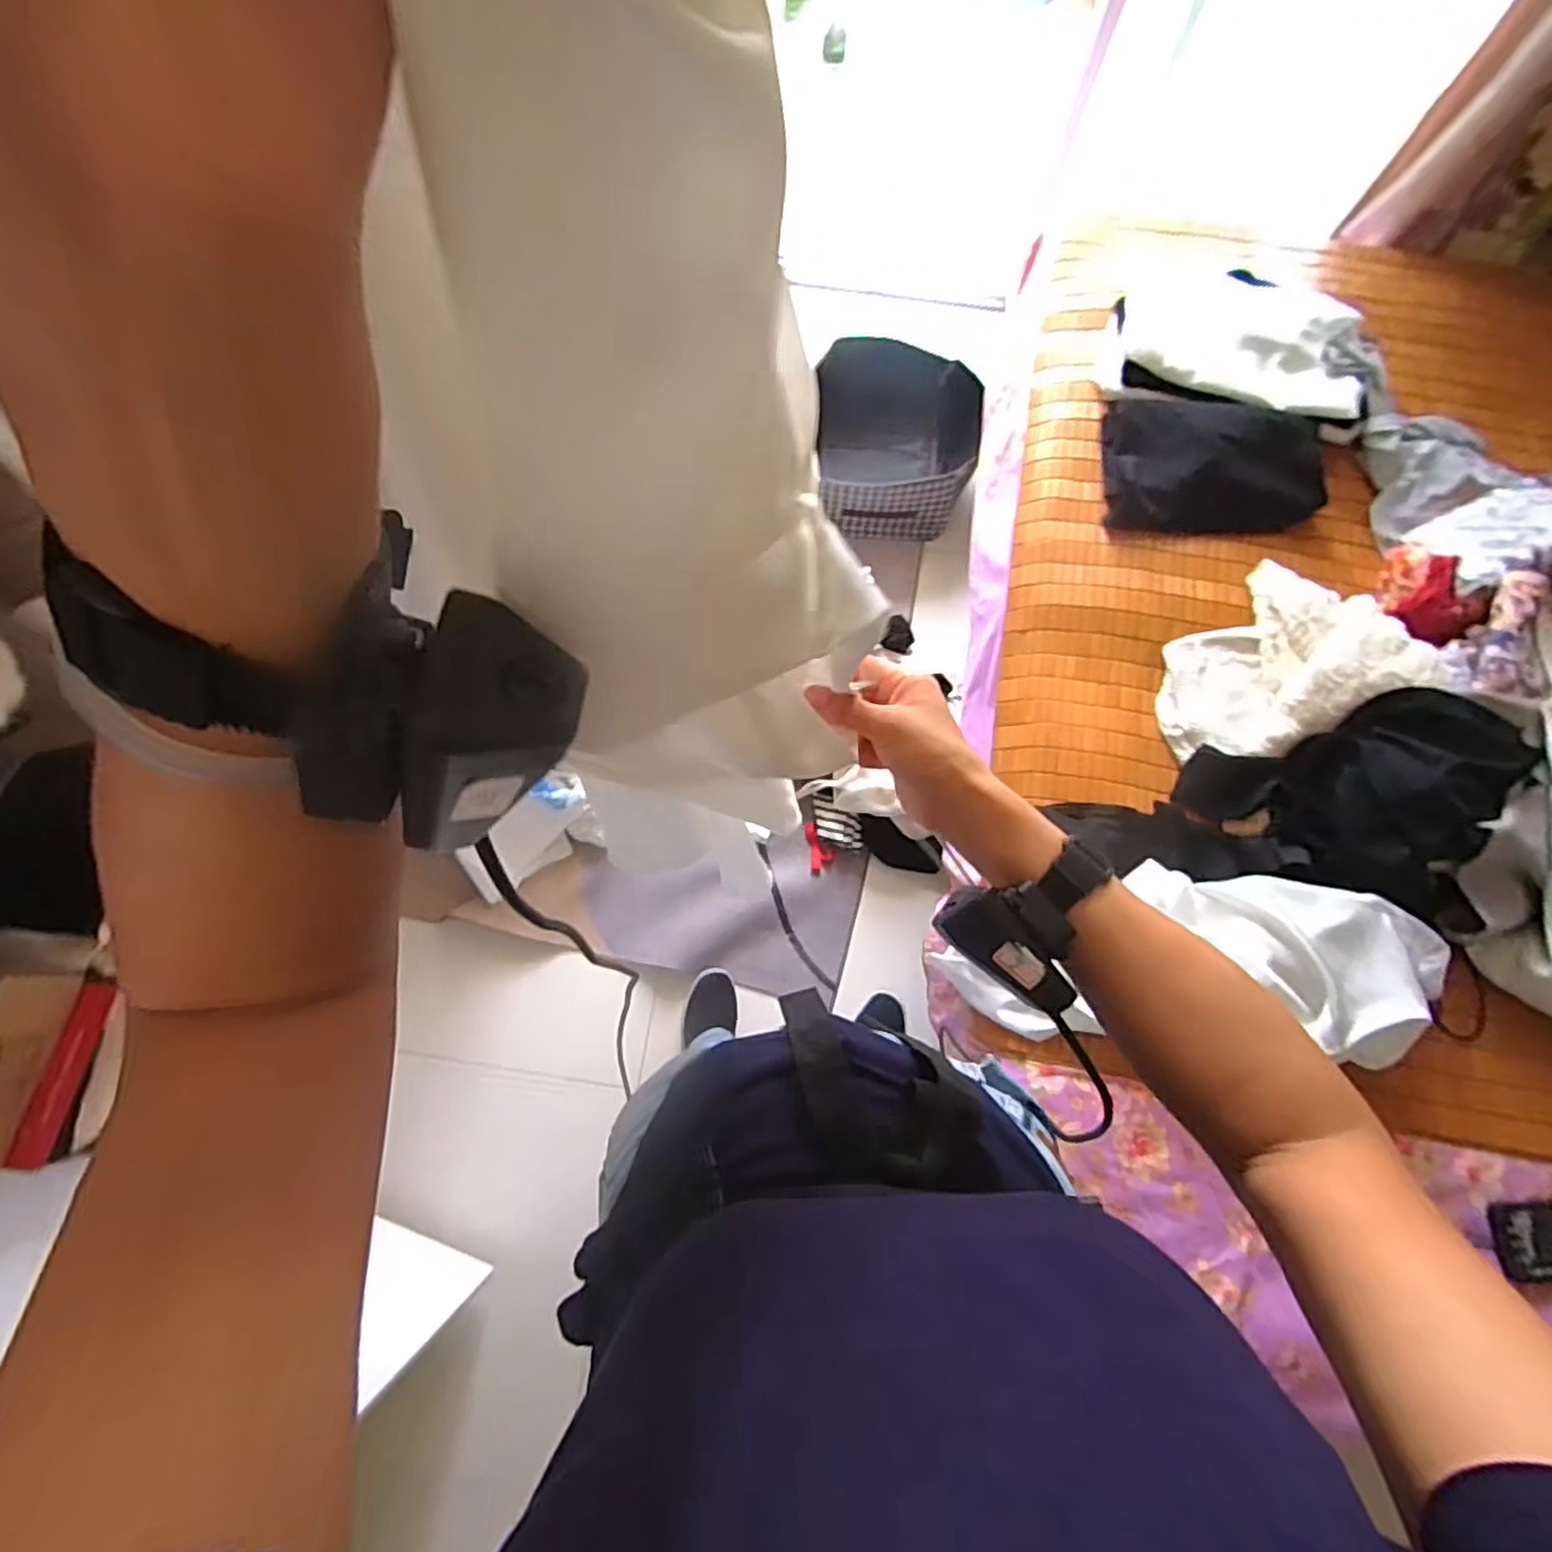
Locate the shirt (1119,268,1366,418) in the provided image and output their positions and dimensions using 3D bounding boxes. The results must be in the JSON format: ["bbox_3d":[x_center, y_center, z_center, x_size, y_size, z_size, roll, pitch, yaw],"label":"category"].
[{"bbox_3d":[0.738,-0.703,1.121,0.354,0.051,0.238,17,73,5],"label":"shirt"}]

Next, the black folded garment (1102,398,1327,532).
[{"bbox_3d":[0.662,-0.475,1.075,0.313,0.085,0.201,2,72,0],"label":"black folded garment"}]

